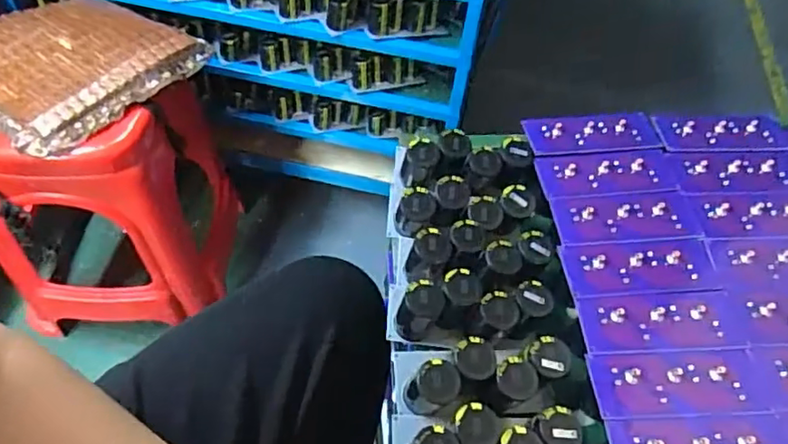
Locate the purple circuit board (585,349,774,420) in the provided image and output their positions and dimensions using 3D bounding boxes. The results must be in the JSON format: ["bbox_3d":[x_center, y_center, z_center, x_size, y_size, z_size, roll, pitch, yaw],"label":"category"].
[{"bbox_3d":[0.227,0.130,0.467,0.133,0.009,0.052,1,55,-5],"label":"purple circuit board"}]

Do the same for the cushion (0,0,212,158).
[{"bbox_3d":[-0.492,-0.249,0.879,0.306,0.041,0.305,33,59,17],"label":"cushion"}]

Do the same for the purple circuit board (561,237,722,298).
[{"bbox_3d":[0.224,0.042,0.528,0.135,0.006,0.054,-3,55,-7],"label":"purple circuit board"}]

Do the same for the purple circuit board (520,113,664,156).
[{"bbox_3d":[0.210,-0.093,0.614,0.136,0.008,0.052,-1,55,-6],"label":"purple circuit board"}]

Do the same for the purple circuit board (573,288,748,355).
[{"bbox_3d":[0.227,0.085,0.497,0.131,0.008,0.052,-1,55,-6],"label":"purple circuit board"}]

